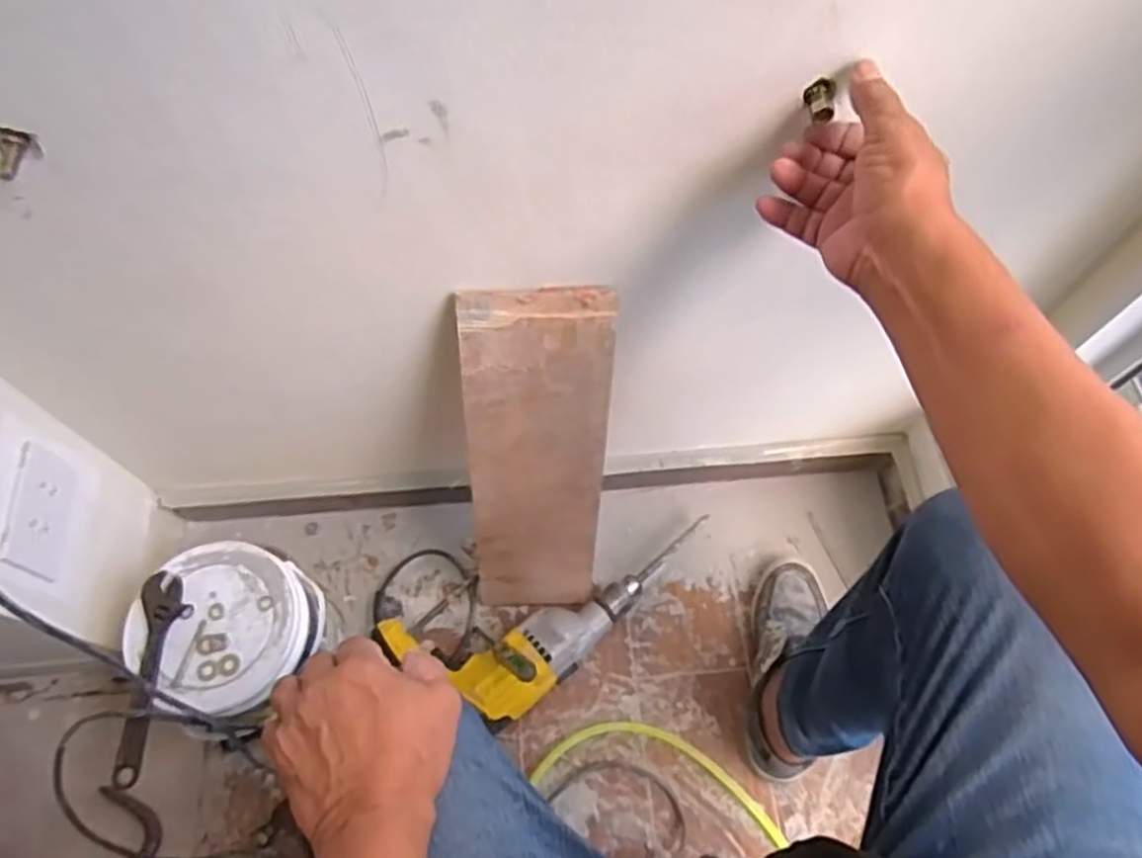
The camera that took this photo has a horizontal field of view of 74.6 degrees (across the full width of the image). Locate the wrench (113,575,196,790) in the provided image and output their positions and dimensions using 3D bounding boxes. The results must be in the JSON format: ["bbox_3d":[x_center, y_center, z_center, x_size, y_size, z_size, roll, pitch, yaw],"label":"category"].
[{"bbox_3d":[-0.406,0.240,0.733,0.045,0.024,0.195,-1,63,-4],"label":"wrench"}]

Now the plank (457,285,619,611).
[{"bbox_3d":[-0.033,0.052,0.794,0.145,0.469,0.019,-1,45,-4],"label":"plank"}]

